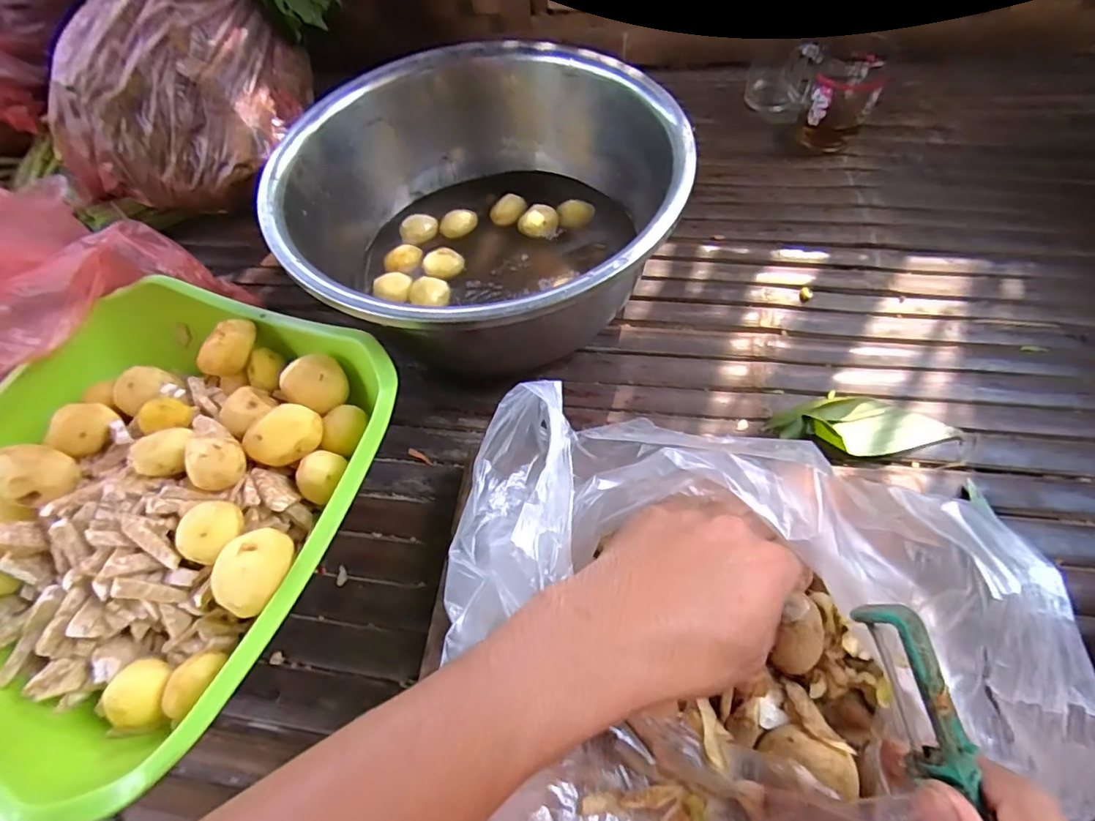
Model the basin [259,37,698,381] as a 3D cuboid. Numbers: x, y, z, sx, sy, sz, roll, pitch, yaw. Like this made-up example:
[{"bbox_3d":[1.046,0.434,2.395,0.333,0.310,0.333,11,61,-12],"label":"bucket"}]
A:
[{"bbox_3d":[-0.053,-0.156,0.445,0.296,0.152,0.304,-3,56,5],"label":"basin"}]

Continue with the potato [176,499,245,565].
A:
[{"bbox_3d":[-0.184,0.068,0.300,0.027,0.028,0.032,19,60,19],"label":"potato"}]

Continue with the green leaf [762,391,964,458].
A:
[{"bbox_3d":[0.227,0.009,0.394,0.134,0.020,0.051,2,56,-9],"label":"green leaf"}]

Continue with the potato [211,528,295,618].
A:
[{"bbox_3d":[-0.154,0.086,0.289,0.030,0.034,0.043,12,58,15],"label":"potato"}]

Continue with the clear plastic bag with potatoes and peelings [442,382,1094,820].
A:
[{"bbox_3d":[0.071,0.093,0.238,0.223,0.138,0.192,1,57,5],"label":"clear plastic bag with potatoes and peelings"}]

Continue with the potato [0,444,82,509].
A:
[{"bbox_3d":[-0.310,0.038,0.327,0.030,0.028,0.036,19,60,19],"label":"potato"}]

